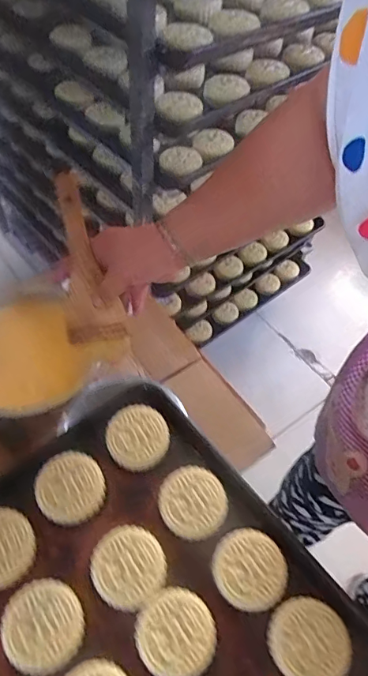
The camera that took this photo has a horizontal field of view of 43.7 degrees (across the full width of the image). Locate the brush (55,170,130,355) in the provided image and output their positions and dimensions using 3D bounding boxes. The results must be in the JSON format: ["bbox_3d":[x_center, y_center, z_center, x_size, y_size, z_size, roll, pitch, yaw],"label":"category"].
[{"bbox_3d":[-0.117,-0.075,0.531,0.065,0.213,0.019,-18,22,-18],"label":"brush"}]

